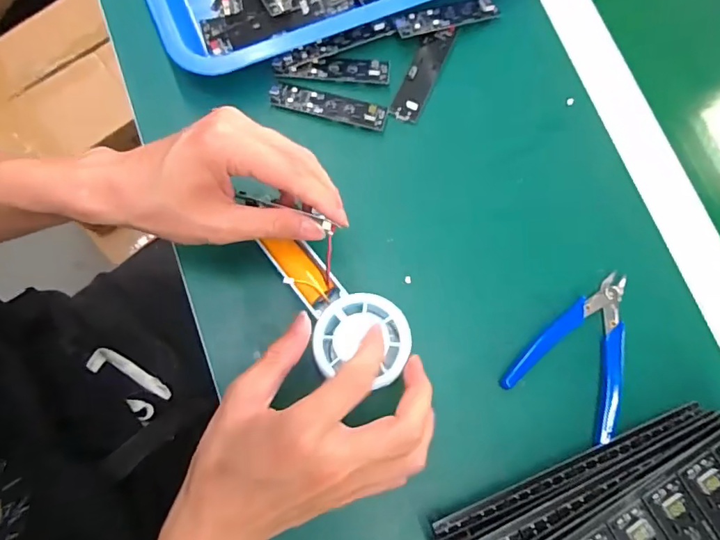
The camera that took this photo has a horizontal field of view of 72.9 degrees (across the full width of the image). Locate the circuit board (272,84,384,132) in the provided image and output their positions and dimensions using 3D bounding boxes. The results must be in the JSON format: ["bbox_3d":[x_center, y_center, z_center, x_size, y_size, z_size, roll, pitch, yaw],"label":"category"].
[{"bbox_3d":[-0.025,-0.129,0.379,0.092,0.006,0.022,15,77,2],"label":"circuit board"}]

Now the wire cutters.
[{"bbox_3d":[0.162,0.055,0.344,0.078,0.008,0.112,34,79,6],"label":"wire cutters"}]

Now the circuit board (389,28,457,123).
[{"bbox_3d":[0.051,-0.158,0.389,0.024,0.007,0.086,23,78,3],"label":"circuit board"}]

